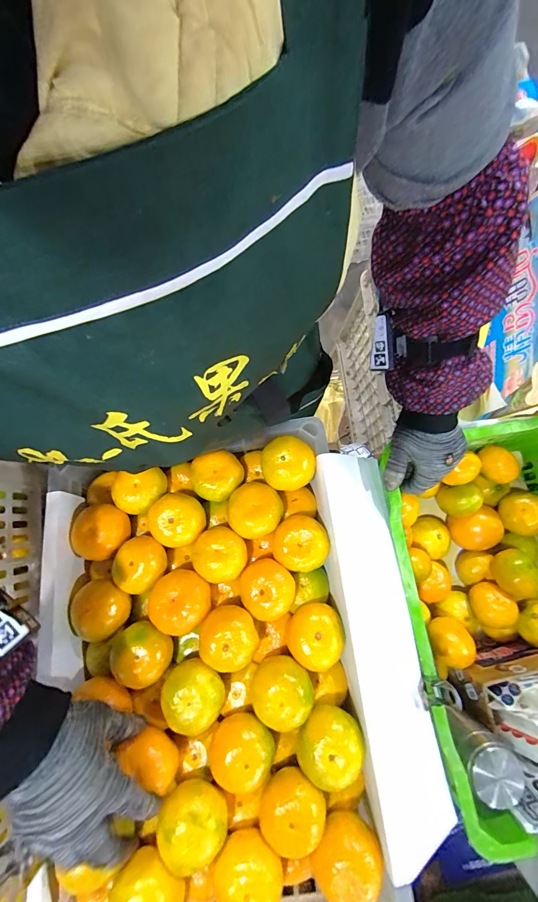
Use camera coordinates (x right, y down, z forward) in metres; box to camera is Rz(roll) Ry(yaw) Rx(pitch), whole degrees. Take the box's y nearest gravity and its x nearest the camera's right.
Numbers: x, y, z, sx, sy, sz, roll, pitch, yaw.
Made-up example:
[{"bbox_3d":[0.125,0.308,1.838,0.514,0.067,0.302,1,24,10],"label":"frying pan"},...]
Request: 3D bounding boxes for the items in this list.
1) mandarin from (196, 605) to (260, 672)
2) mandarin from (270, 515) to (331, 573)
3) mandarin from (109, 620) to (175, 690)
[{"bbox_3d":[-0.047,0.214,0.404,0.063,0.049,0.066,-24,79,-6],"label":"mandarin"},{"bbox_3d":[0.039,0.116,0.437,0.068,0.044,0.062,0,77,-1],"label":"mandarin"},{"bbox_3d":[-0.144,0.231,0.404,0.064,0.043,0.059,0,77,-1],"label":"mandarin"}]

